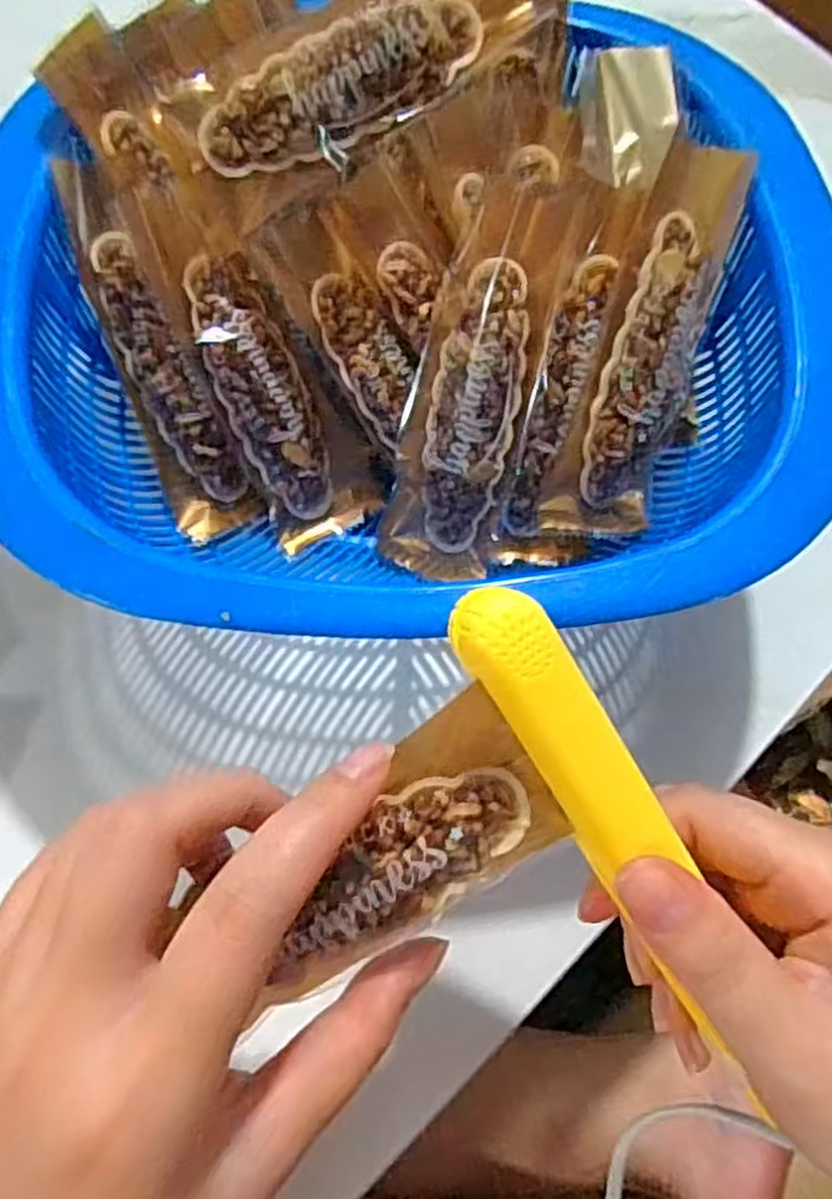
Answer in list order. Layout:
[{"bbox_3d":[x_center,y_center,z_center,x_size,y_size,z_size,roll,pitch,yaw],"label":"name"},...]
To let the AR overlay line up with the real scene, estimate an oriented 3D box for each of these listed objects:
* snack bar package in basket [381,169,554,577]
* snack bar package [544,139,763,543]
[{"bbox_3d":[0.020,-0.078,0.292,0.040,0.024,0.143,15,109,5],"label":"snack bar package in basket"},{"bbox_3d":[0.083,-0.090,0.287,0.037,0.022,0.139,18,100,7],"label":"snack bar package"}]

